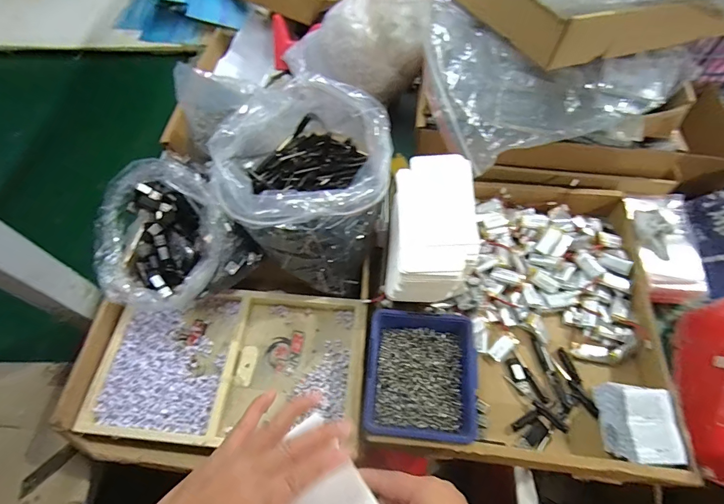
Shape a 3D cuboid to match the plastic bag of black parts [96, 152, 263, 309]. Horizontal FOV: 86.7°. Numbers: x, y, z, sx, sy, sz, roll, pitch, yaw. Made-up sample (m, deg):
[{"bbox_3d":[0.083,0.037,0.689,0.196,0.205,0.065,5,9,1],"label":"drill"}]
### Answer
[{"bbox_3d":[-0.270,-0.014,0.523,0.172,0.138,0.197,-41,67,-20],"label":"plastic bag of black parts"}]

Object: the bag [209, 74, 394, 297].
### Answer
[{"bbox_3d":[-0.070,-0.090,0.505,0.203,0.191,0.228,1,60,2],"label":"bag"}]

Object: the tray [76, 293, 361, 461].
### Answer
[{"bbox_3d":[-0.163,0.138,0.487,0.331,0.051,0.189,2,60,2],"label":"tray"}]

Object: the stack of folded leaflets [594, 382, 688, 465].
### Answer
[{"bbox_3d":[0.314,0.193,0.433,0.058,0.062,0.081,3,60,3],"label":"stack of folded leaflets"}]

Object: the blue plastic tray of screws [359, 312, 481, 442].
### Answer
[{"bbox_3d":[0.070,0.150,0.466,0.125,0.053,0.142,5,60,4],"label":"blue plastic tray of screws"}]

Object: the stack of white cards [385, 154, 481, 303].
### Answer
[{"bbox_3d":[0.089,-0.028,0.498,0.102,0.073,0.188,5,60,4],"label":"stack of white cards"}]

